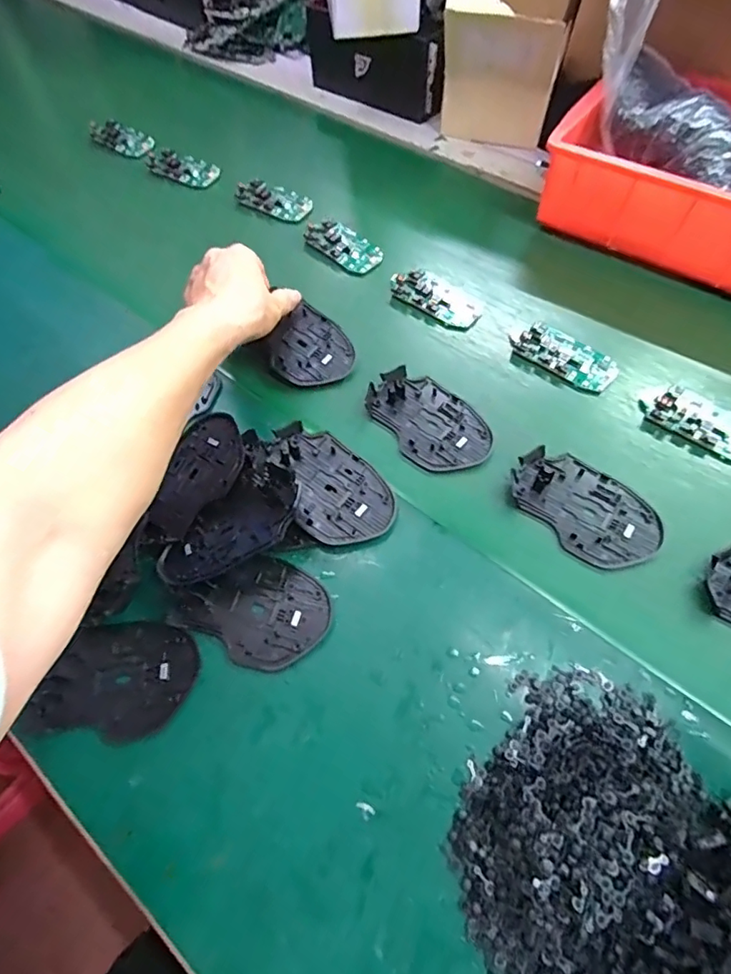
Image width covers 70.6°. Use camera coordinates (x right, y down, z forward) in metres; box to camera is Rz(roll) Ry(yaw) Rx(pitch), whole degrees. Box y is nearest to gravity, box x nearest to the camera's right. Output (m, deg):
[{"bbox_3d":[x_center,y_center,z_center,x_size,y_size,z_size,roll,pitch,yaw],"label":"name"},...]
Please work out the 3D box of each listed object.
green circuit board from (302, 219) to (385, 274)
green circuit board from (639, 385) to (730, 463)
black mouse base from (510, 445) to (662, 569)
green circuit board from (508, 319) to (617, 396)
[{"bbox_3d":[-0.024,-0.265,0.562,0.094,0.007,0.048,39,70,21],"label":"green circuit board"},{"bbox_3d":[0.285,-0.056,0.434,0.099,0.009,0.048,34,68,19],"label":"green circuit board"},{"bbox_3d":[0.169,0.012,0.399,0.072,0.011,0.112,-37,66,-16],"label":"black mouse base"},{"bbox_3d":[0.183,-0.121,0.473,0.093,0.013,0.048,34,68,19],"label":"green circuit board"}]

